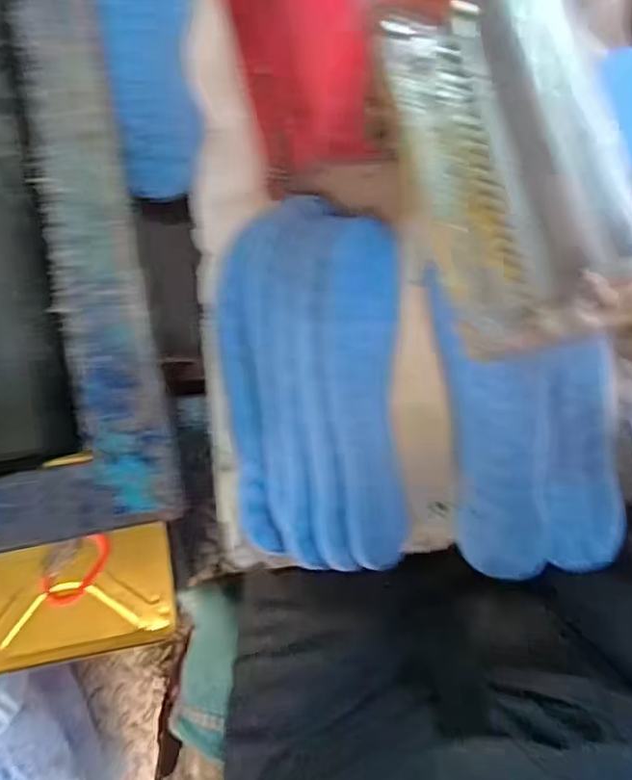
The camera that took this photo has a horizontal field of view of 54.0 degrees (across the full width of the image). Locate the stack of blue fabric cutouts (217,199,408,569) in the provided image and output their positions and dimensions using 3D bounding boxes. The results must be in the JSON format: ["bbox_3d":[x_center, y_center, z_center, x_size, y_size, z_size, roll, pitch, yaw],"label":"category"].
[{"bbox_3d":[-0.003,-0.008,0.461,0.130,0.045,0.278,-3,85,-8],"label":"stack of blue fabric cutouts"}]

